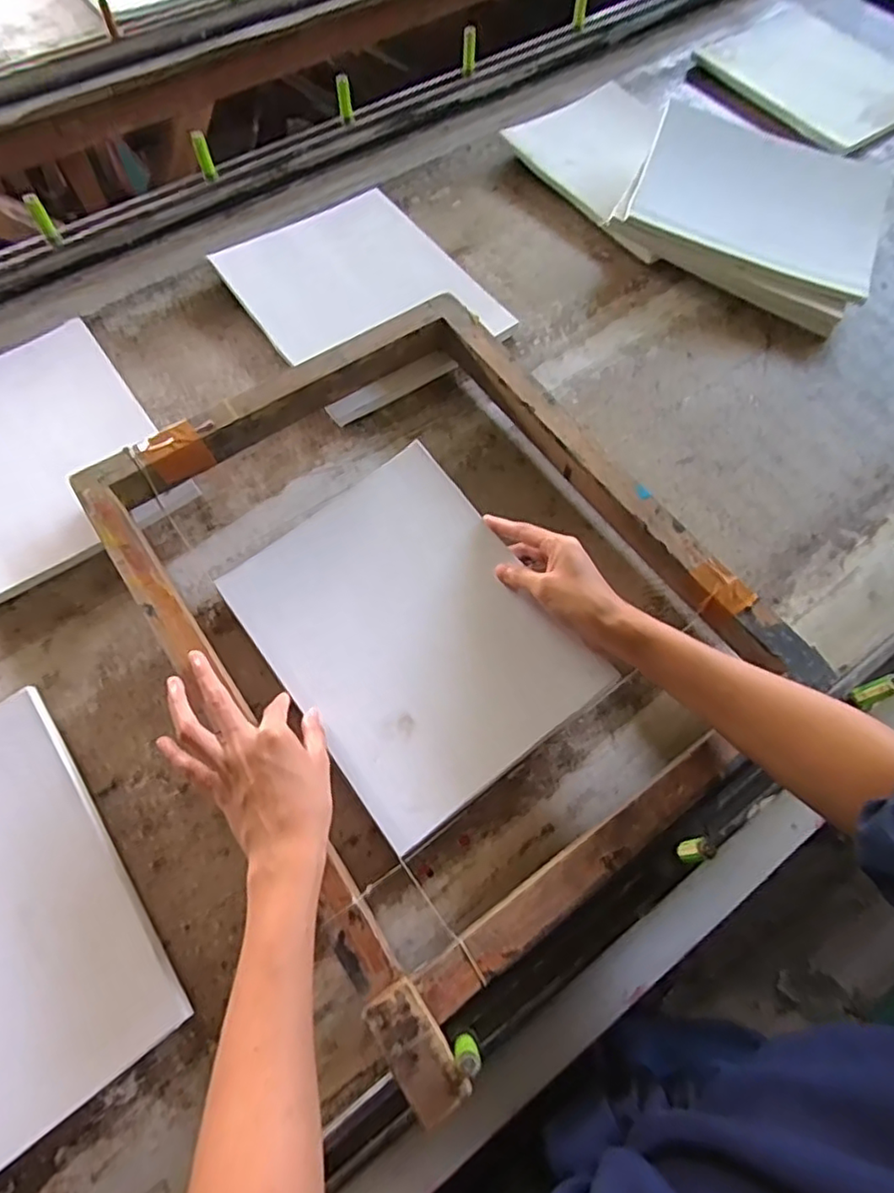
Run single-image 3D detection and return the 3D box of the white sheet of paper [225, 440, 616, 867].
[{"bbox_3d":[-0.030,0.026,0.507,0.208,0.013,0.268,-37,72,-10],"label":"white sheet of paper"}]

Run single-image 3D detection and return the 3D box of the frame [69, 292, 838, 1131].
[{"bbox_3d":[-0.007,-0.002,0.506,0.396,0.051,0.527,-33,69,-14],"label":"frame"}]

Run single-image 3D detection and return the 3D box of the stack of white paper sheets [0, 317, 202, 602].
[{"bbox_3d":[-0.398,-0.136,0.590,0.219,0.022,0.268,-34,69,-14],"label":"stack of white paper sheets"}]

